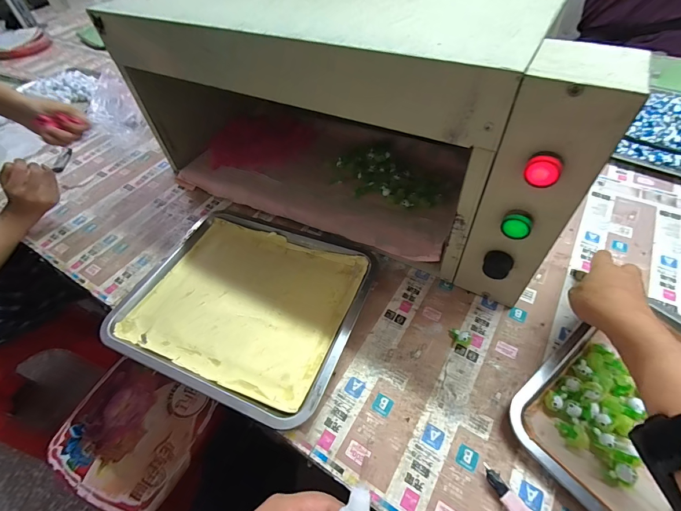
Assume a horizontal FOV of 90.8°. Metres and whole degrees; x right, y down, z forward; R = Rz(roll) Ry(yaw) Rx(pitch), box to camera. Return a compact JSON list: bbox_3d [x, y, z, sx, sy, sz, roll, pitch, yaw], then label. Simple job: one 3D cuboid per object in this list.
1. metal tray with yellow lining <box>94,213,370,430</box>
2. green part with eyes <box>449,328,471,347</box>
[{"bbox_3d":[-0.129,0.053,0.469,0.312,0.018,0.266,16,54,18],"label":"metal tray with yellow lining"},{"bbox_3d":[0.147,0.099,0.412,0.026,0.016,0.016,22,56,22],"label":"green part with eyes"}]

